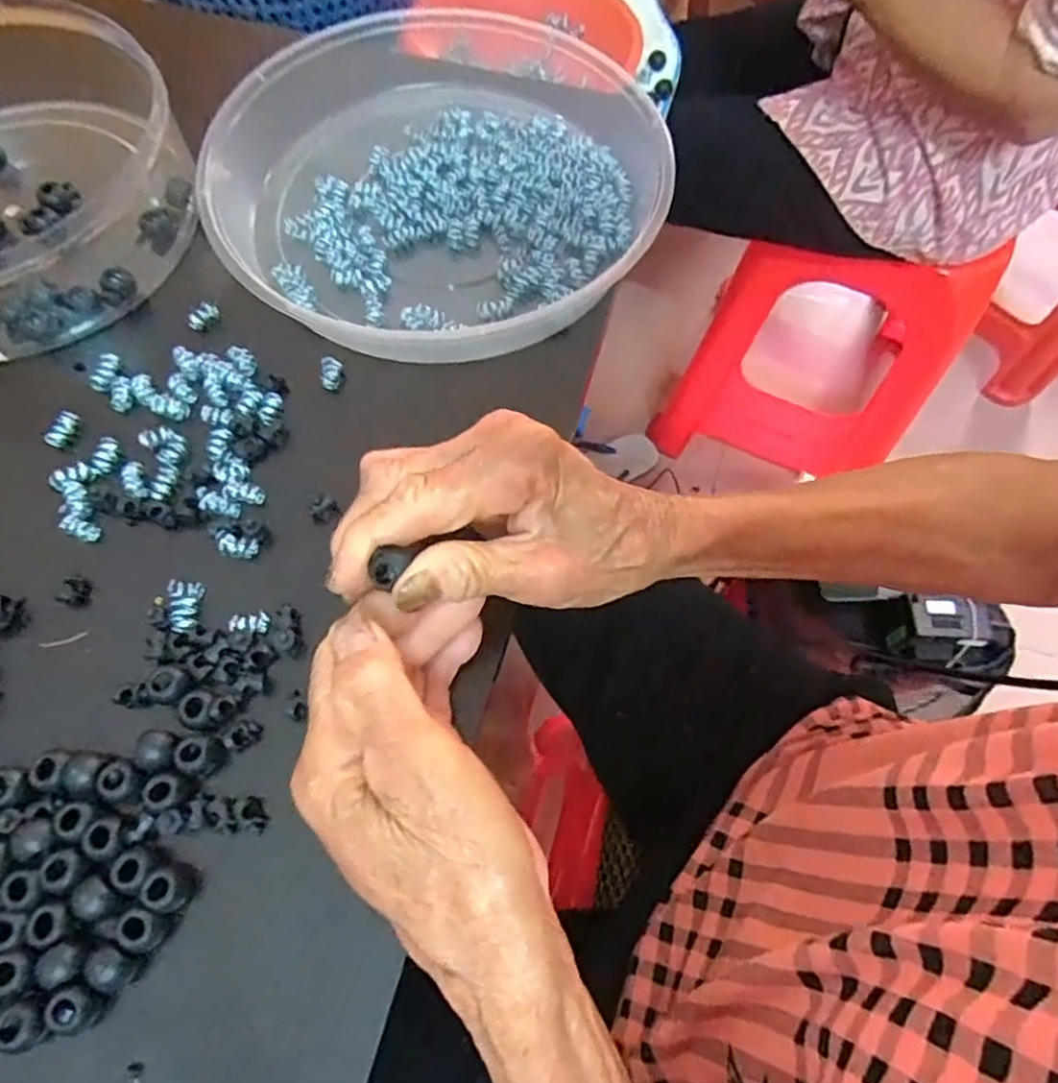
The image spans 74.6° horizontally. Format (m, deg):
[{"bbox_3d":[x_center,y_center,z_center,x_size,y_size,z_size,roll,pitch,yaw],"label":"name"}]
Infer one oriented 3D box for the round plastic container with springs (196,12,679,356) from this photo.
[{"bbox_3d":[-0.043,-0.199,0.370,0.226,0.042,0.235,0,67,-1],"label":"round plastic container with springs"}]

